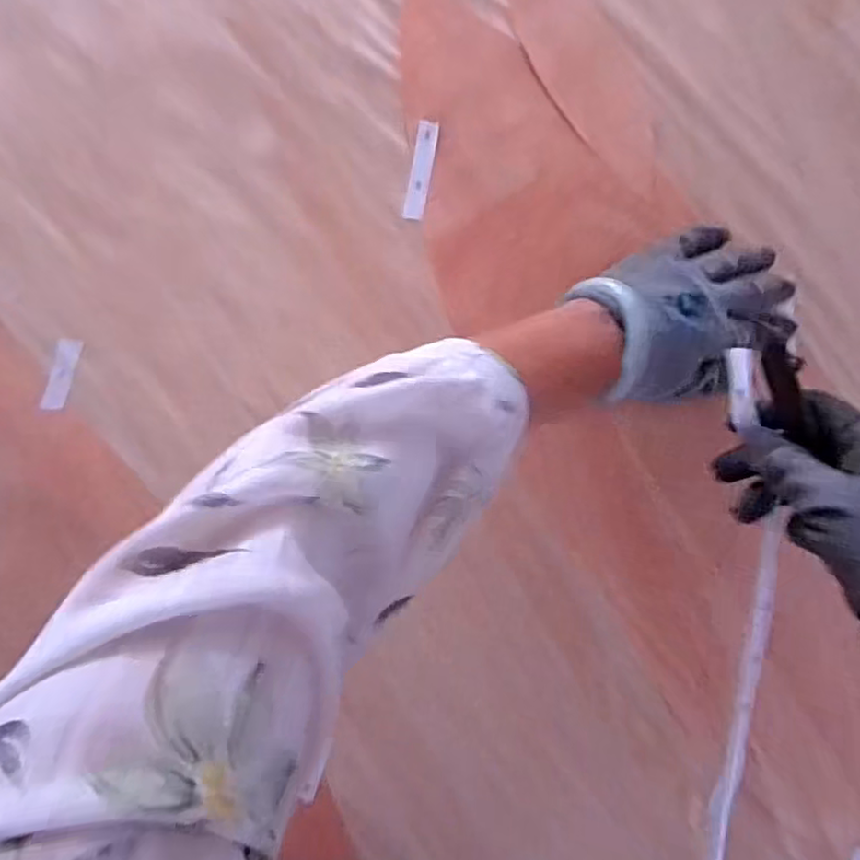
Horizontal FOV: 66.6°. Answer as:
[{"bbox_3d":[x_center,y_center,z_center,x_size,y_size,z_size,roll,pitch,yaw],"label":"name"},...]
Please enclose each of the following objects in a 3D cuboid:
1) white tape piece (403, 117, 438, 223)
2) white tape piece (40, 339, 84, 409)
[{"bbox_3d":[-0.006,-0.168,0.426,0.013,0.004,0.062,10,92,-1],"label":"white tape piece"},{"bbox_3d":[-0.228,-0.034,0.406,0.014,0.004,0.044,15,86,-9],"label":"white tape piece"}]

